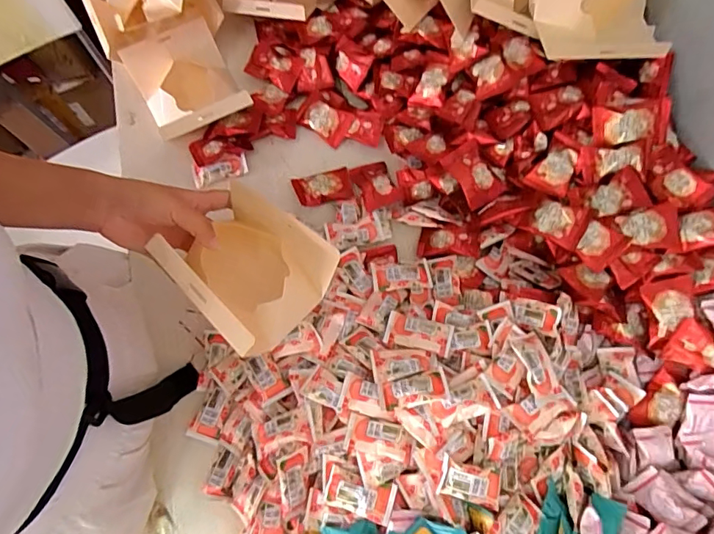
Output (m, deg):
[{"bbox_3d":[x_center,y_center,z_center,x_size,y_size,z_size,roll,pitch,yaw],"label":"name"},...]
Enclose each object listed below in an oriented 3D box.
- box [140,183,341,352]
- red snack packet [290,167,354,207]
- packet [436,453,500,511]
[{"bbox_3d":[-0.099,0.003,0.431,0.123,0.092,0.112,39,76,9],"label":"box"},{"bbox_3d":[-0.047,-0.108,0.640,0.077,0.015,0.047,-13,74,-6],"label":"red snack packet"},{"bbox_3d":[0.114,0.218,0.468,0.061,0.011,0.036,16,74,3],"label":"packet"}]

